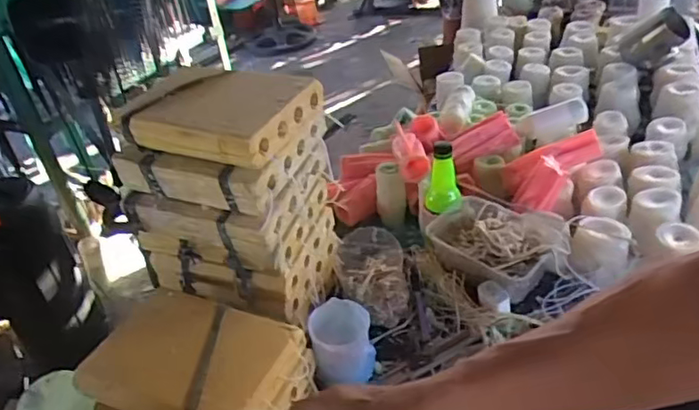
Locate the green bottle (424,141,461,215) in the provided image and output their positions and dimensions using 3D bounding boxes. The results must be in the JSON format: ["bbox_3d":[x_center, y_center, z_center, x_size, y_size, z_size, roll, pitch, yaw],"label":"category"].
[{"bbox_3d":[0.145,-0.039,0.922,0.056,0.110,0.054,-4,36,5],"label":"green bottle"}]

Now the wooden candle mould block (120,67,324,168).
[{"bbox_3d":[-0.167,-0.117,0.732,0.214,0.052,0.145,13,41,25],"label":"wooden candle mould block"}]

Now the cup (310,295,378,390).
[{"bbox_3d":[-0.009,0.180,0.763,0.078,0.089,0.071,-10,36,-4],"label":"cup"}]

